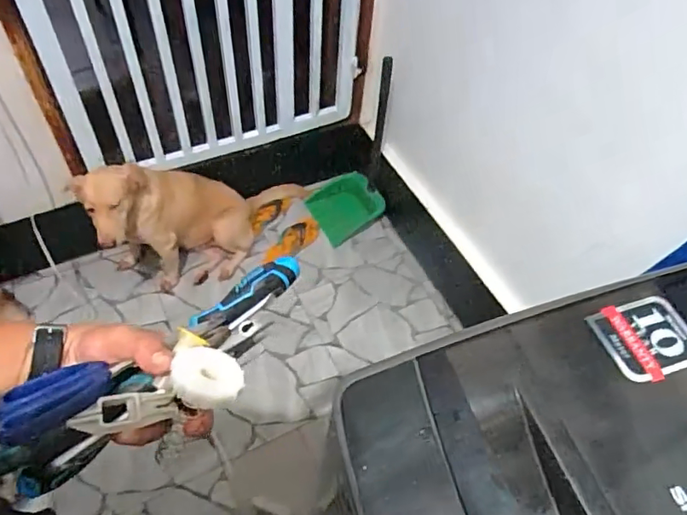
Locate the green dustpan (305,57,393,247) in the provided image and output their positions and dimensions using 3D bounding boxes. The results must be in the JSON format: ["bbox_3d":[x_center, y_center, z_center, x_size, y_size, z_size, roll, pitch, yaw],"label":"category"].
[{"bbox_3d":[0.052,-0.351,1.838,0.255,0.183,0.637,24,102,15],"label":"green dustpan"}]

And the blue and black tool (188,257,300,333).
[{"bbox_3d":[-0.085,0.035,0.478,0.112,0.022,0.030,-34,62,-22],"label":"blue and black tool"}]

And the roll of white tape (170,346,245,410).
[{"bbox_3d":[-0.104,0.092,0.404,0.052,0.018,0.052,13,30,-5],"label":"roll of white tape"}]

